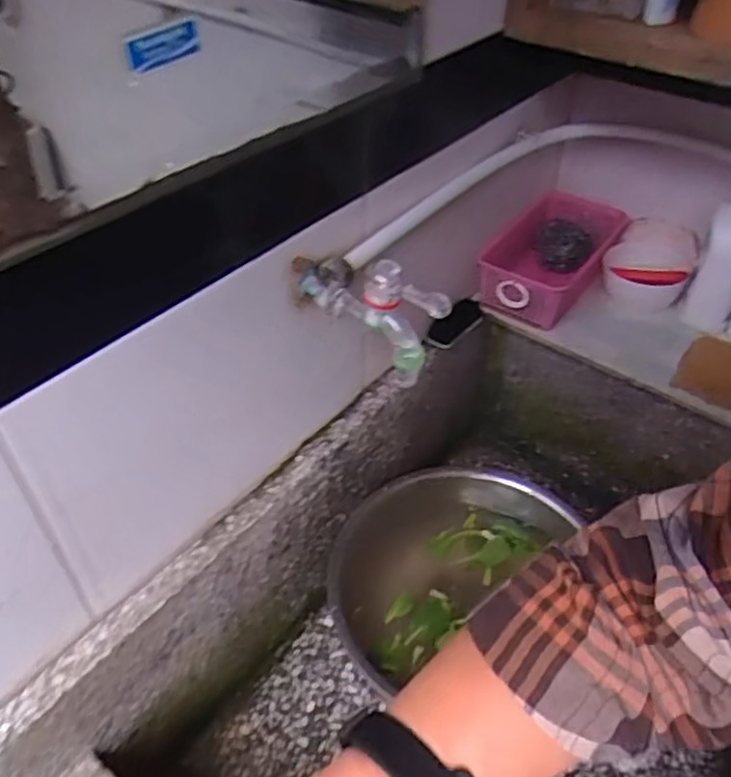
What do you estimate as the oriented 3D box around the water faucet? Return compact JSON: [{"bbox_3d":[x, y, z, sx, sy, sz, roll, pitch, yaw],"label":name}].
[{"bbox_3d":[0.001,-0.057,0.507,0.039,0.088,0.130,-31,52,-29],"label":"water faucet"}]

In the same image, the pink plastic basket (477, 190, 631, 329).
[{"bbox_3d":[0.211,-0.159,0.785,0.120,0.076,0.180,24,53,22],"label":"pink plastic basket"}]

